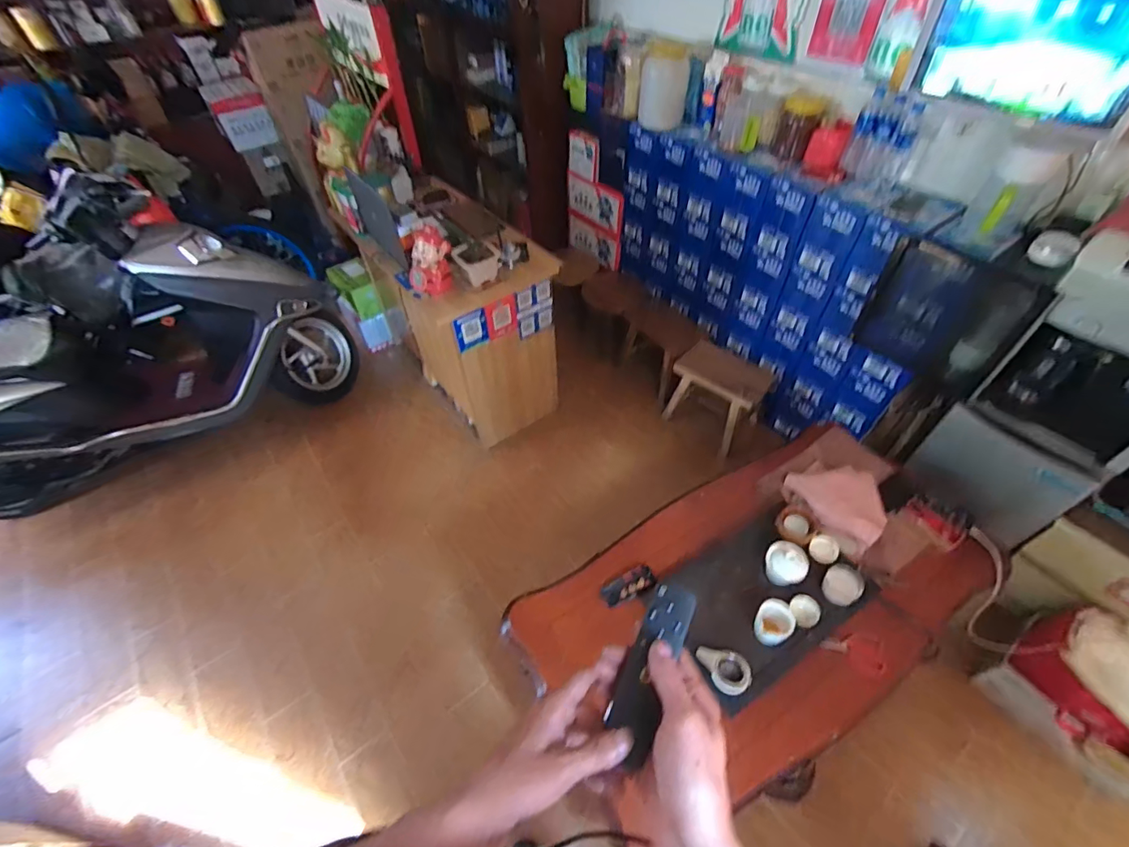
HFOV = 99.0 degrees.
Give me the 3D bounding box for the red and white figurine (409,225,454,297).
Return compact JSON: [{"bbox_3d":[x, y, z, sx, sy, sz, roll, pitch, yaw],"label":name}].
[{"bbox_3d":[-0.433,-0.515,1.533,0.142,0.178,0.145,-16,51,-12],"label":"red and white figurine"}]

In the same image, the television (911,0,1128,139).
[{"bbox_3d":[1.113,-0.899,1.119,0.080,0.329,0.477,-28,54,-21],"label":"television"}]

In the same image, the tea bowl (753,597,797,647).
[{"bbox_3d":[0.447,0.430,1.039,0.086,0.055,0.077,-27,53,-20],"label":"tea bowl"}]

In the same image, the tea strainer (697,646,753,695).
[{"bbox_3d":[0.334,0.517,1.011,0.111,0.031,0.073,15,51,15],"label":"tea strainer"}]

